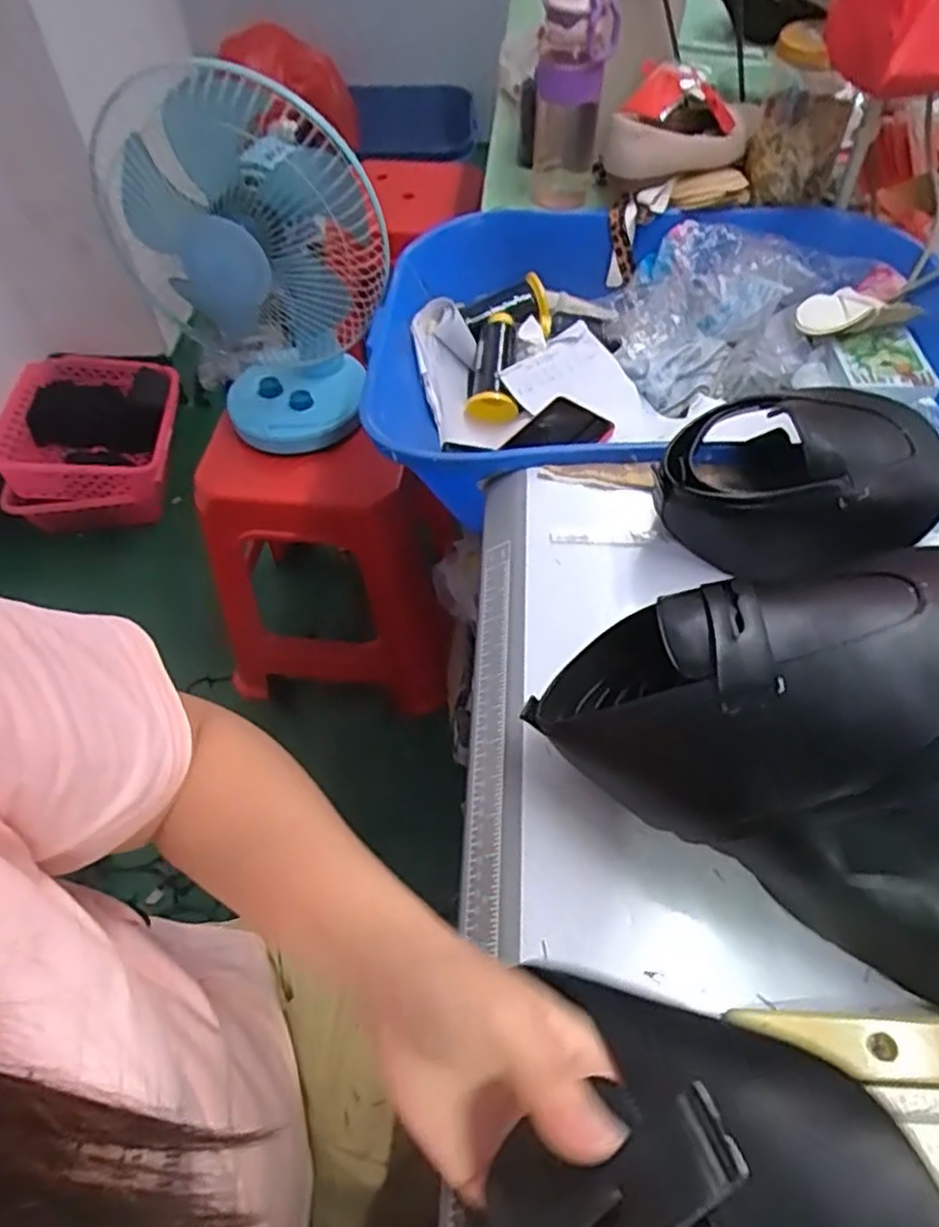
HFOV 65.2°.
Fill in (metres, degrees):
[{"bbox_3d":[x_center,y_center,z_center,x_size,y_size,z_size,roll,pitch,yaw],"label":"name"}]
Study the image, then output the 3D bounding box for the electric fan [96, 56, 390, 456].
[{"bbox_3d":[-0.239,-0.381,0.858,0.257,0.423,0.226,-24,57,-15],"label":"electric fan"}]

